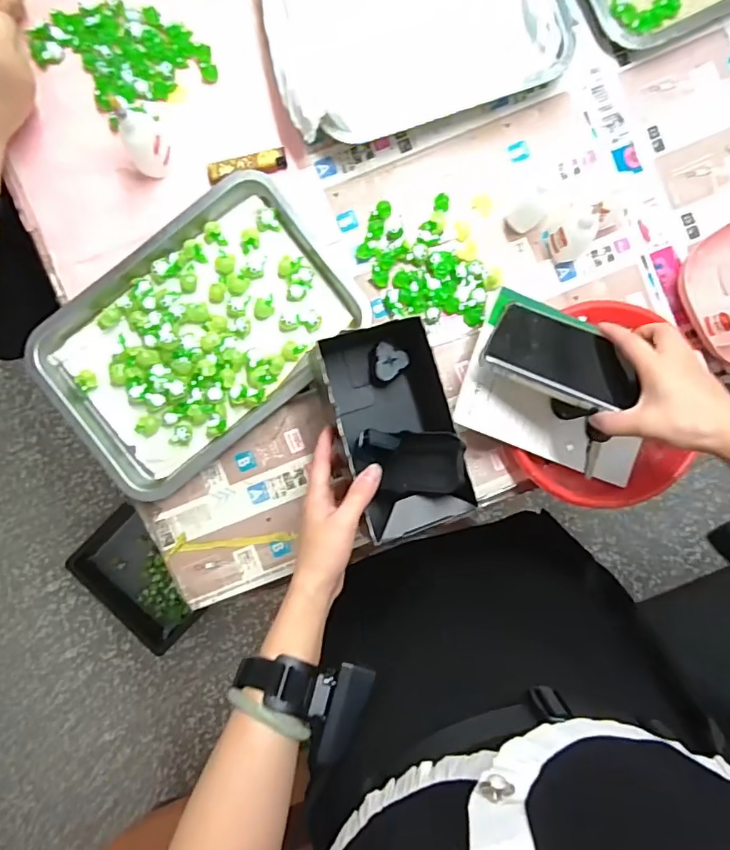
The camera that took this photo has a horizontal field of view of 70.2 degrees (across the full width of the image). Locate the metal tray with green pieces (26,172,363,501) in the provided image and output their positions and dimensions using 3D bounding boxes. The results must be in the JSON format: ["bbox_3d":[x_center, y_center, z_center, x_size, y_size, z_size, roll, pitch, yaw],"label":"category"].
[{"bbox_3d":[-0.168,-0.090,0.523,0.299,0.026,0.206,-39,91,1],"label":"metal tray with green pieces"}]

